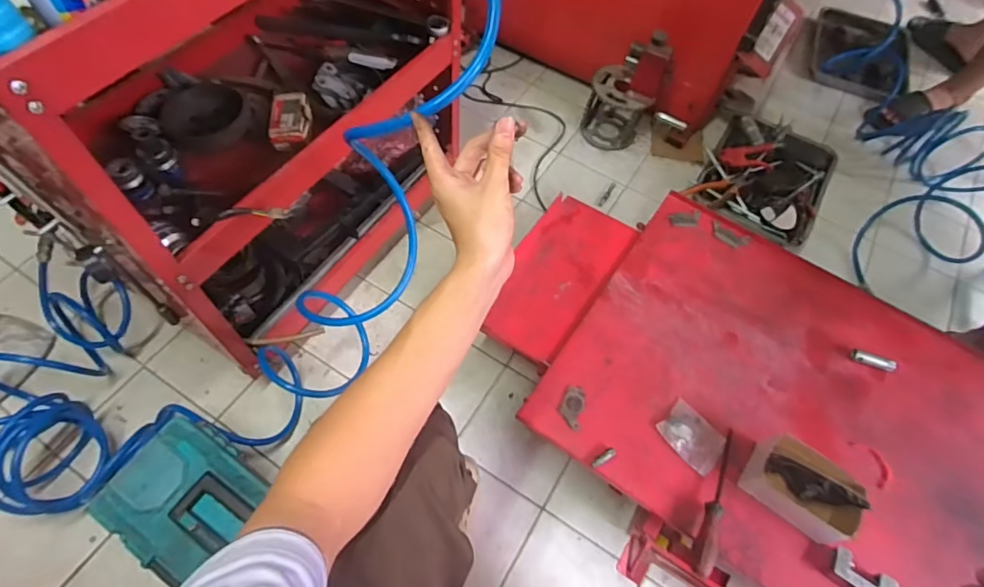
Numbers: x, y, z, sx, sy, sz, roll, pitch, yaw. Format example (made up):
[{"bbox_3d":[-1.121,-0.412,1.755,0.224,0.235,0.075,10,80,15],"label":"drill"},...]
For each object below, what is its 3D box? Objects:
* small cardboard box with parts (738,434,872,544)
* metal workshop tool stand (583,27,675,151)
[{"bbox_3d":[0.456,0.289,0.760,0.140,0.078,0.097,35,63,15],"label":"small cardboard box with parts"},{"bbox_3d":[0.342,-0.520,1.319,0.169,0.293,0.144,30,62,13],"label":"metal workshop tool stand"}]

